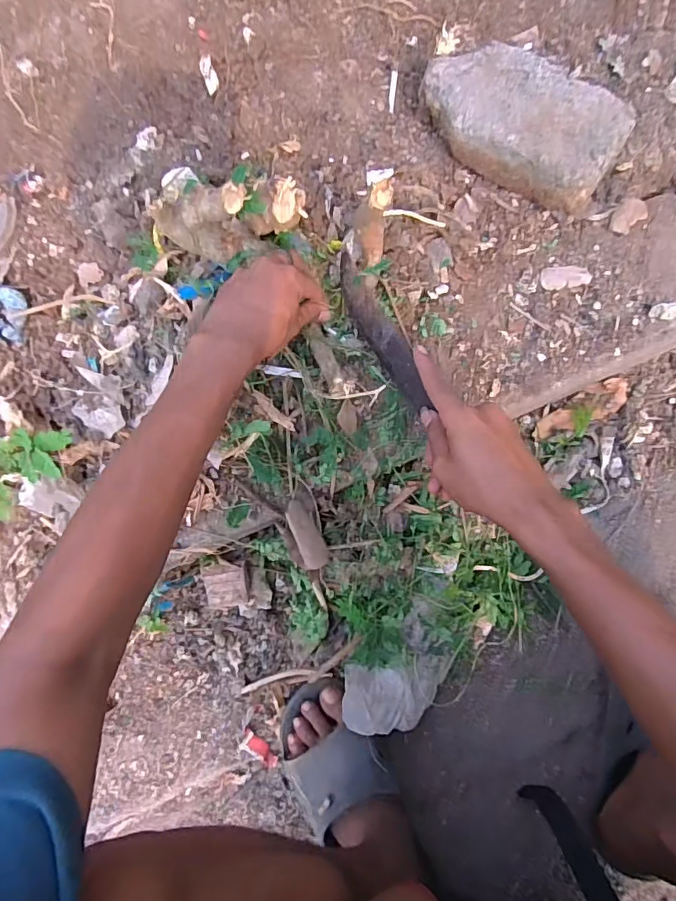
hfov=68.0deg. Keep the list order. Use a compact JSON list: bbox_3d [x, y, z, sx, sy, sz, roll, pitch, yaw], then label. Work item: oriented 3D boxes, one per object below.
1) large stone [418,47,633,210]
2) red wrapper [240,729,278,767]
[{"bbox_3d":[0.184,-0.330,0.513,0.198,0.066,0.098,33,84,6],"label":"large stone"},{"bbox_3d":[-0.089,0.342,0.574,0.048,0.014,0.024,29,84,7],"label":"red wrapper"}]

